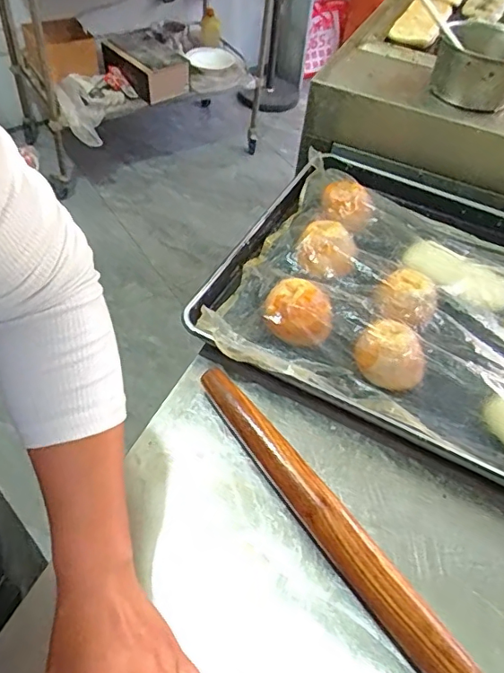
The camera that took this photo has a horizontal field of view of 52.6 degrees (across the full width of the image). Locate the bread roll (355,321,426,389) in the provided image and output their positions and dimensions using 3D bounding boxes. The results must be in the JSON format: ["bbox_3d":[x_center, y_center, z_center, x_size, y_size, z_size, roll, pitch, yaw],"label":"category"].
[{"bbox_3d":[0.146,0.018,0.533,0.073,0.035,0.064,32,55,19],"label":"bread roll"}]

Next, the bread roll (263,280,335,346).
[{"bbox_3d":[0.050,-0.024,0.556,0.069,0.034,0.073,3,51,-3],"label":"bread roll"}]

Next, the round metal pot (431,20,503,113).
[{"bbox_3d":[0.317,-0.373,0.709,0.120,0.073,0.114,17,52,8],"label":"round metal pot"}]

